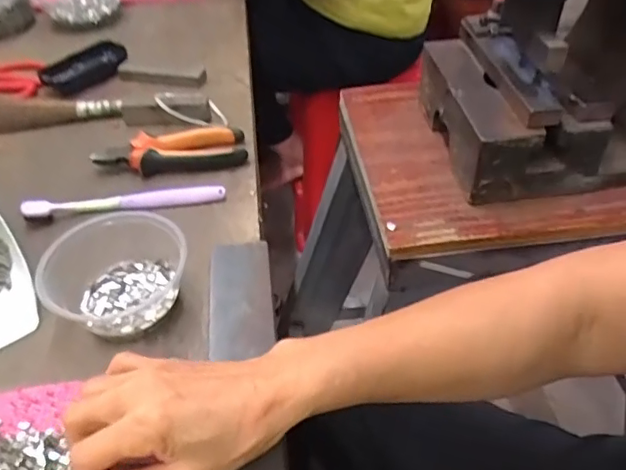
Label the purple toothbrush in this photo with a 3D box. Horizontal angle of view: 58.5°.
[{"bbox_3d":[-0.176,-0.034,0.529,0.181,0.016,0.016,-9,44,-6],"label":"purple toothbrush"}]

